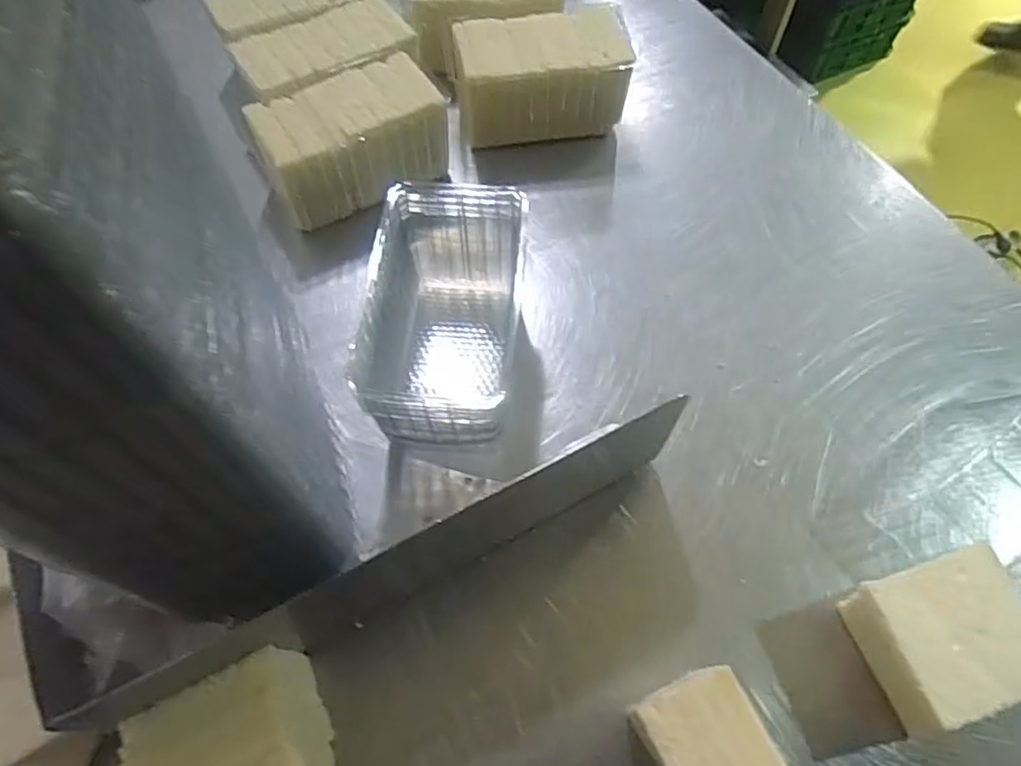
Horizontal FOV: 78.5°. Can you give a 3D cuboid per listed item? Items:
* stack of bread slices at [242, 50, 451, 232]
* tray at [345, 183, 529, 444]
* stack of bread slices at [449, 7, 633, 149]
[{"bbox_3d":[-0.163,-0.255,0.666,0.188,0.086,0.111,-25,64,-12],"label":"stack of bread slices"},{"bbox_3d":[-0.055,-0.052,0.551,0.119,0.118,0.217,4,61,3],"label":"tray"},{"bbox_3d":[0.037,-0.341,0.717,0.183,0.110,0.125,-8,62,-4],"label":"stack of bread slices"}]

